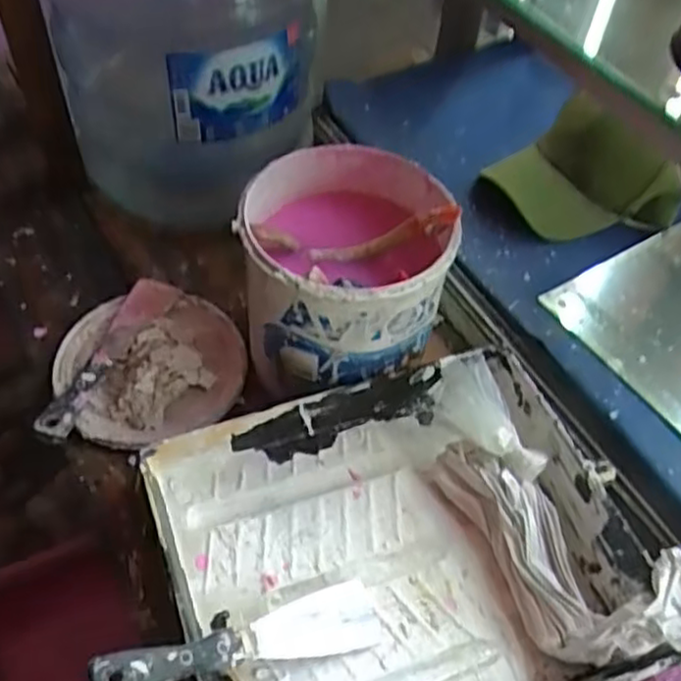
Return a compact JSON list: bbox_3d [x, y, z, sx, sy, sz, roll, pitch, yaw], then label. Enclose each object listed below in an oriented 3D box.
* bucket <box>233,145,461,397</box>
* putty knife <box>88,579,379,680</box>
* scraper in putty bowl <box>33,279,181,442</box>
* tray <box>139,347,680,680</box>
[{"bbox_3d":[0.004,-0.066,0.651,0.172,0.137,0.184,2,52,-2],"label":"bucket"},{"bbox_3d":[-0.063,0.208,0.496,0.208,0.014,0.045,0,47,-34],"label":"putty knife"},{"bbox_3d":[-0.223,0.010,0.711,0.050,0.027,0.209,14,52,7],"label":"scraper in putty bowl"},{"bbox_3d":[0.050,0.172,0.574,0.346,0.069,0.295,-16,54,-16],"label":"tray"}]

